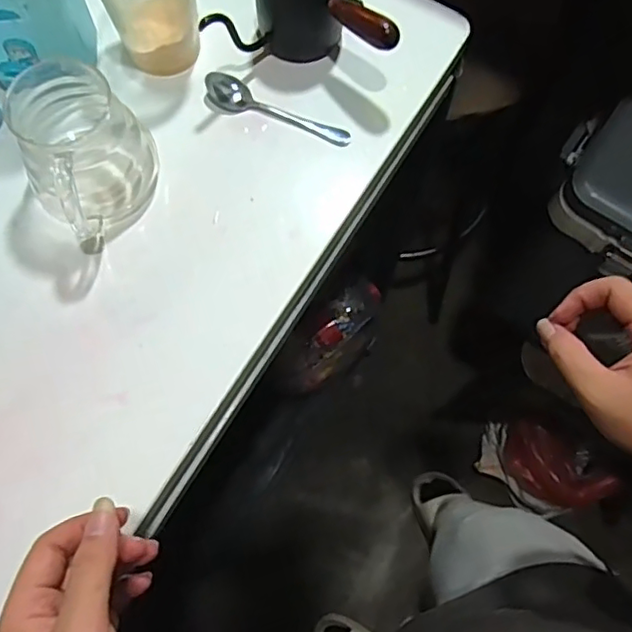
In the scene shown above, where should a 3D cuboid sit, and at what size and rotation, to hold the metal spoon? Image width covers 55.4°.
[{"bbox_3d":[-0.036,-0.182,0.537,0.138,0.015,0.031,24,72,7],"label":"metal spoon"}]

